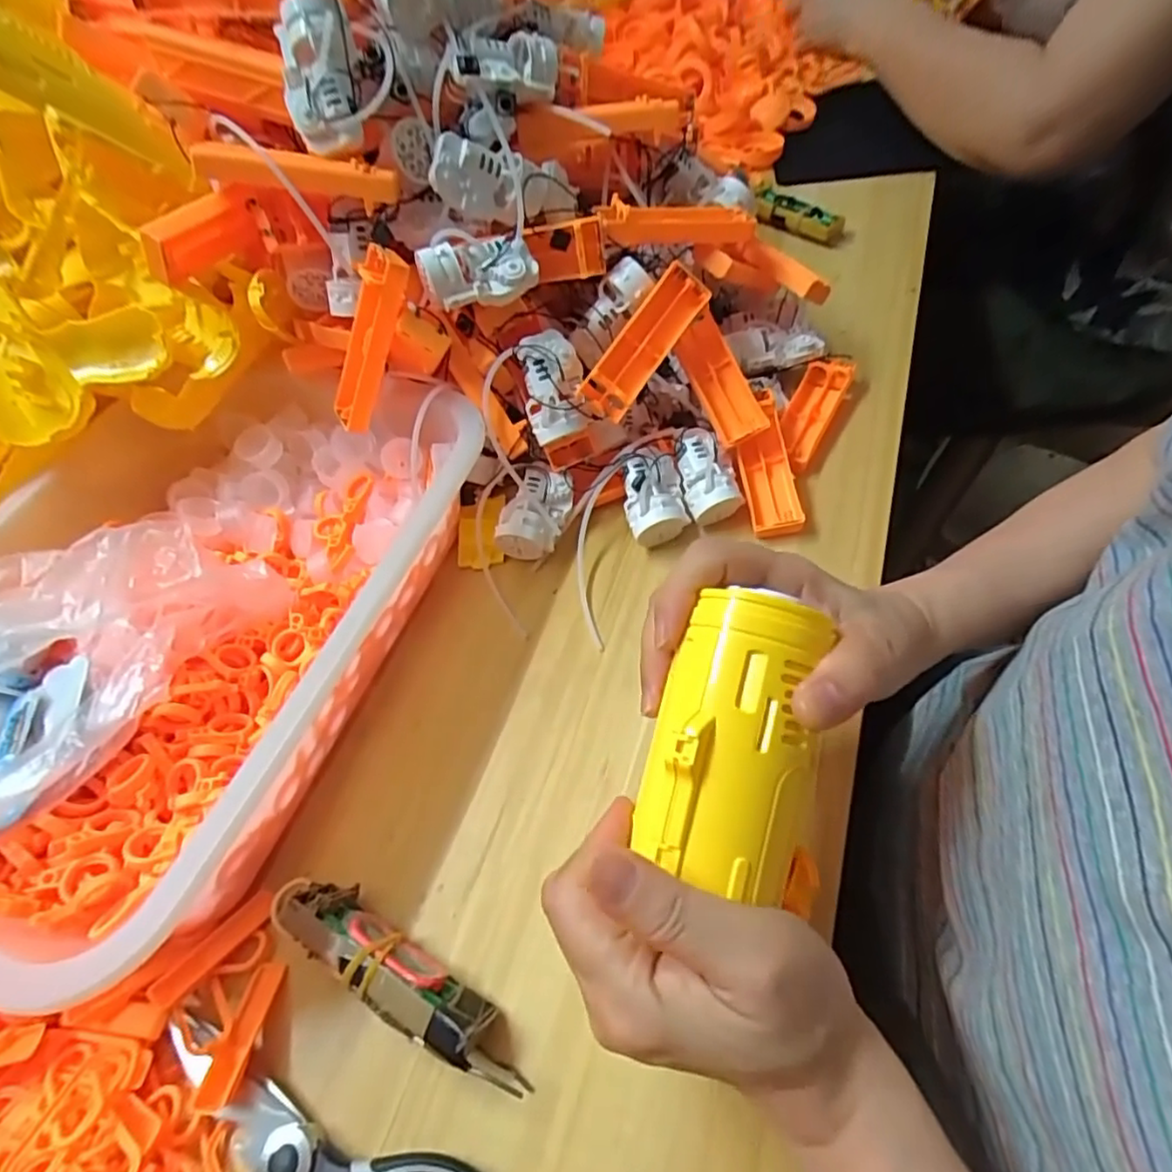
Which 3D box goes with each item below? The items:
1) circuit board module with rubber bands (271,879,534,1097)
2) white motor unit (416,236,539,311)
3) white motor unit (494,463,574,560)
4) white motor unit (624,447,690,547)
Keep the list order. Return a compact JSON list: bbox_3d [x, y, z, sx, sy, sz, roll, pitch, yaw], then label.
[{"bbox_3d":[-0.089,0.179,0.294,0.145,0.026,0.029,28,60,18],"label":"circuit board module with rubber bands"},{"bbox_3d":[-0.065,-0.194,0.392,0.068,0.029,0.033,-25,55,-8],"label":"white motor unit"},{"bbox_3d":[-0.033,-0.050,0.440,0.040,0.041,0.064,14,59,18],"label":"white motor unit"},{"bbox_3d":[0.047,-0.060,0.438,0.041,0.040,0.067,-7,55,4],"label":"white motor unit"}]

